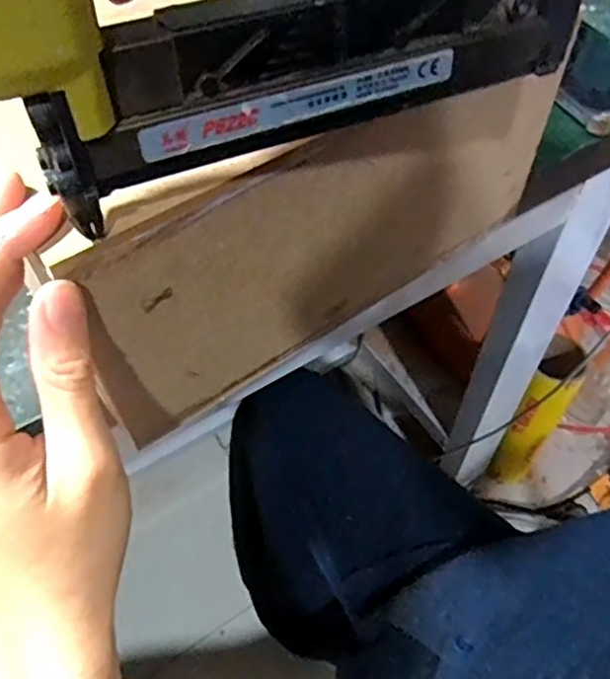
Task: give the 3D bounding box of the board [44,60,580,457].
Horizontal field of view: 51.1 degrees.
[{"bbox_3d":[0.021,-0.047,0.287,0.244,0.115,0.005,-32,60,-20],"label":"board"}]

